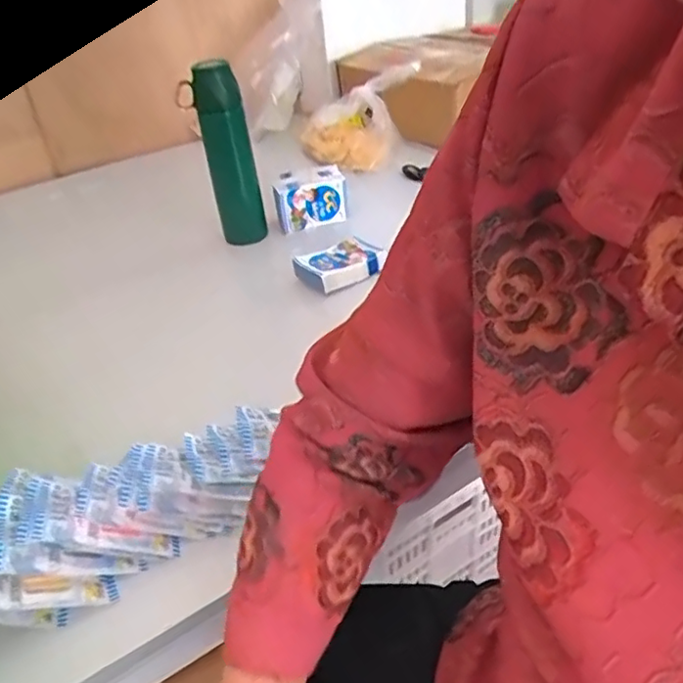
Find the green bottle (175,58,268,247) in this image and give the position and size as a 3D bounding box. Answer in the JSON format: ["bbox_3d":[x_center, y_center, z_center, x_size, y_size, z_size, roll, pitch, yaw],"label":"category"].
[{"bbox_3d":[-0.183,-0.291,0.968,0.093,0.279,0.092,-12,33,-7],"label":"green bottle"}]

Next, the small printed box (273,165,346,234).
[{"bbox_3d":[-0.051,-0.227,0.997,0.115,0.080,0.054,-14,34,-10],"label":"small printed box"}]

